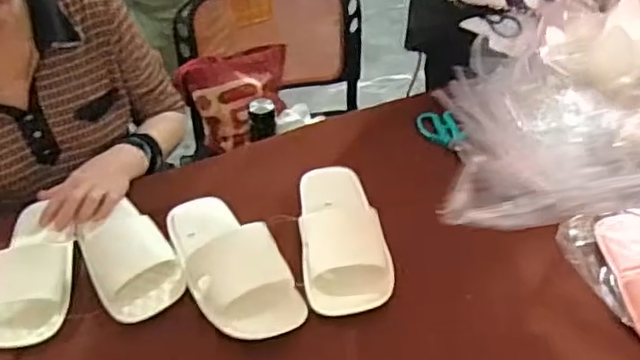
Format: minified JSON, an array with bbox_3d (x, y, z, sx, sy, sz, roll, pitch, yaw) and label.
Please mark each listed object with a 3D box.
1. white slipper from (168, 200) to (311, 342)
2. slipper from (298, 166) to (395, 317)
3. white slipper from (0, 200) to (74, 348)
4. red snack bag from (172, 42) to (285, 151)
[{"bbox_3d":[-0.119,0.093,0.803,0.113,0.058,0.255,-21,43,-20],"label":"white slipper"},{"bbox_3d":[0.030,0.066,0.848,0.113,0.051,0.260,-5,40,-2],"label":"slipper"},{"bbox_3d":[-0.376,0.100,0.801,0.103,0.067,0.236,-9,41,-7],"label":"white slipper"},{"bbox_3d":[-0.197,-0.191,1.522,0.259,0.216,0.154,-11,41,-9],"label":"red snack bag"}]

